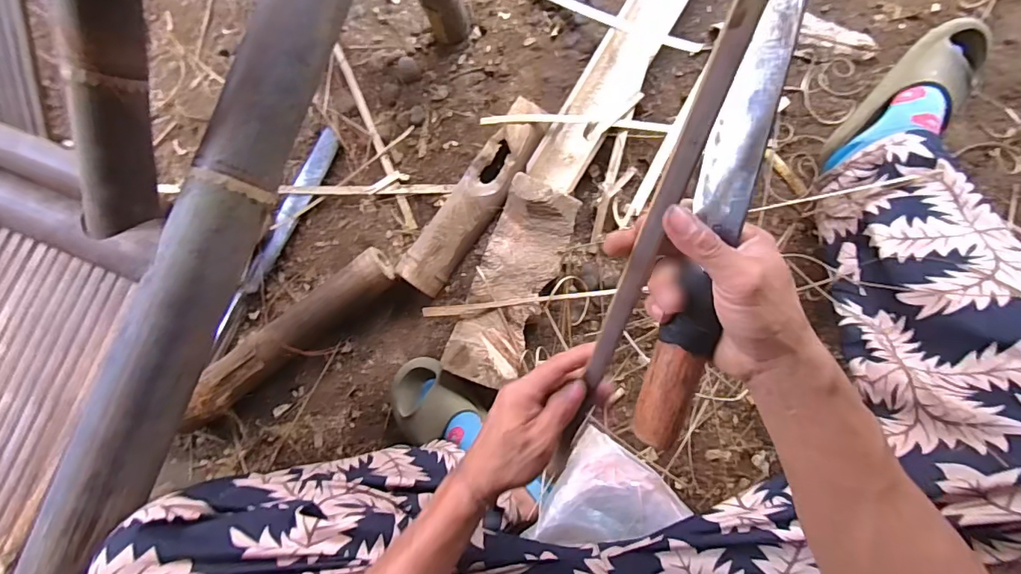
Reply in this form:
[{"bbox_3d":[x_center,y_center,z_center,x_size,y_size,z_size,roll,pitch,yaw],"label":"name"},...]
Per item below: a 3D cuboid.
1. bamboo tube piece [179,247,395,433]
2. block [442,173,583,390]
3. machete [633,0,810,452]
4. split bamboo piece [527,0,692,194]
[{"bbox_3d":[-0.337,0.075,0.751,0.378,0.073,0.071,-38,80,2],"label":"bamboo tube piece"},{"bbox_3d":[0.003,-0.006,0.709,0.109,0.064,0.288,22,87,9],"label":"block"},{"bbox_3d":[0.131,-0.050,0.313,0.032,0.025,0.340,12,105,9],"label":"machete"},{"bbox_3d":[0.172,-0.337,0.752,0.085,0.046,0.430,32,89,10],"label":"split bamboo piece"}]

